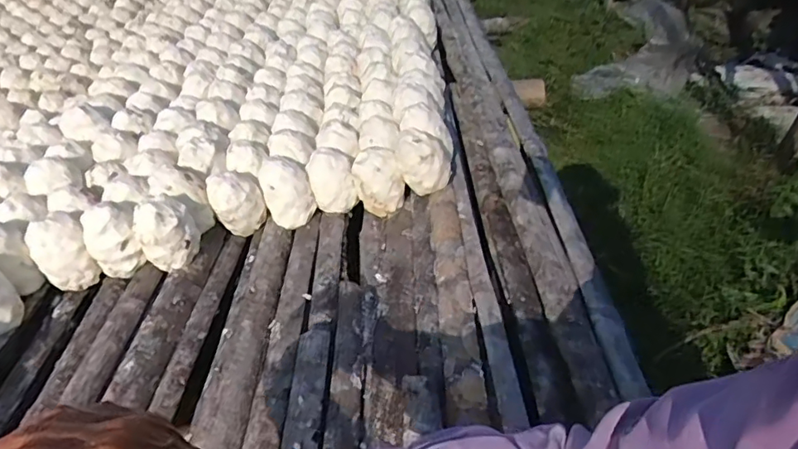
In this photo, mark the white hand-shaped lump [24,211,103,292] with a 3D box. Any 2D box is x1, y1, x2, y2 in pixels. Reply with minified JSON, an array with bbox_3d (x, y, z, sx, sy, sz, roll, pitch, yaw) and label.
[{"bbox_3d":[-0.494,0.042,0.795,0.072,0.097,0.071,-32,47,-30],"label":"white hand-shaped lump"}]

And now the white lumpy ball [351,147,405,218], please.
[{"bbox_3d":[-0.032,-0.070,0.886,0.068,0.091,0.070,-2,40,2],"label":"white lumpy ball"}]

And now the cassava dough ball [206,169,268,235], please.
[{"bbox_3d":[-0.262,-0.037,0.876,0.081,0.093,0.063,-20,42,-19],"label":"cassava dough ball"}]

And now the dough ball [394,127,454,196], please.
[{"bbox_3d":[0.040,-0.108,0.880,0.090,0.089,0.079,-1,40,3],"label":"dough ball"}]

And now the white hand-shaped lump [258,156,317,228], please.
[{"bbox_3d":[-0.185,-0.056,0.890,0.075,0.095,0.074,-22,43,-21],"label":"white hand-shaped lump"}]

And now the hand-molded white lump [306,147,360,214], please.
[{"bbox_3d":[-0.112,-0.075,0.904,0.075,0.091,0.066,-10,40,-8],"label":"hand-molded white lump"}]

